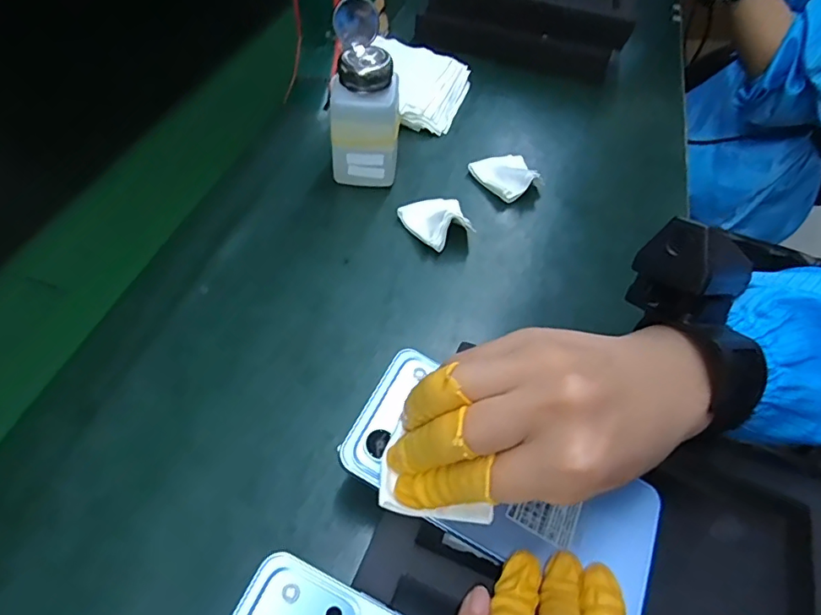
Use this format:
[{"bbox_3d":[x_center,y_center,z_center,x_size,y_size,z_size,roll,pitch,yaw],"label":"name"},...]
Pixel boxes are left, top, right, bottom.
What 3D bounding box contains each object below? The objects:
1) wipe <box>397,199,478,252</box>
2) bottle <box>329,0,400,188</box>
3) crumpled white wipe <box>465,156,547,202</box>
[{"bbox_3d":[0.023,-0.072,0.412,0.050,0.025,0.052,-19,58,-17],"label":"wipe"},{"bbox_3d":[-0.035,-0.160,0.404,0.056,0.132,0.048,2,54,-2],"label":"bottle"},{"bbox_3d":[0.089,-0.122,0.456,0.052,0.023,0.055,-31,62,-23],"label":"crumpled white wipe"}]

